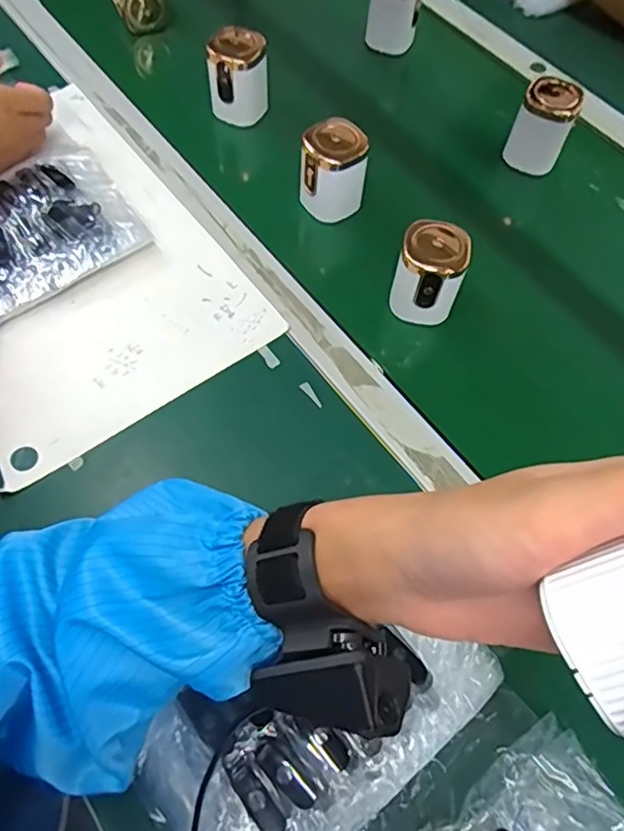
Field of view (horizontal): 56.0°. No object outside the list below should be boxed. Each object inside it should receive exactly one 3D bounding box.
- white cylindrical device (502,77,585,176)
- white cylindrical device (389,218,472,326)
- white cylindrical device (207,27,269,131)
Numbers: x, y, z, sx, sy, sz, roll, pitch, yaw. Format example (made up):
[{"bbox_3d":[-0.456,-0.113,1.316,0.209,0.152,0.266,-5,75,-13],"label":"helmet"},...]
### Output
[{"bbox_3d":[0.237,-0.294,0.602,0.054,0.079,0.041,28,67,10],"label":"white cylindrical device"},{"bbox_3d":[0.100,-0.121,0.498,0.055,0.072,0.051,1,65,-2],"label":"white cylindrical device"},{"bbox_3d":[-0.077,-0.362,0.613,0.060,0.084,0.066,1,65,-2],"label":"white cylindrical device"}]

